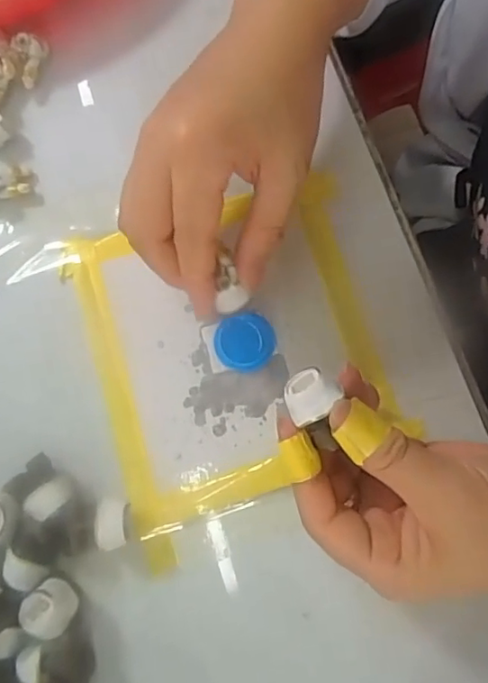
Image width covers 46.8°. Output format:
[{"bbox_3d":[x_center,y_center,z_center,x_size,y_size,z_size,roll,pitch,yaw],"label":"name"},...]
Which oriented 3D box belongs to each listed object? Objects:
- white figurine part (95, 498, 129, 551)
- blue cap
[{"bbox_3d":[-0.060,0.082,0.255,0.015,0.013,0.021,-3,76,1],"label":"white figurine part"},{"bbox_3d":[0.001,0.000,0.279,0.030,0.007,0.028,0,77,2],"label":"blue cap"}]

